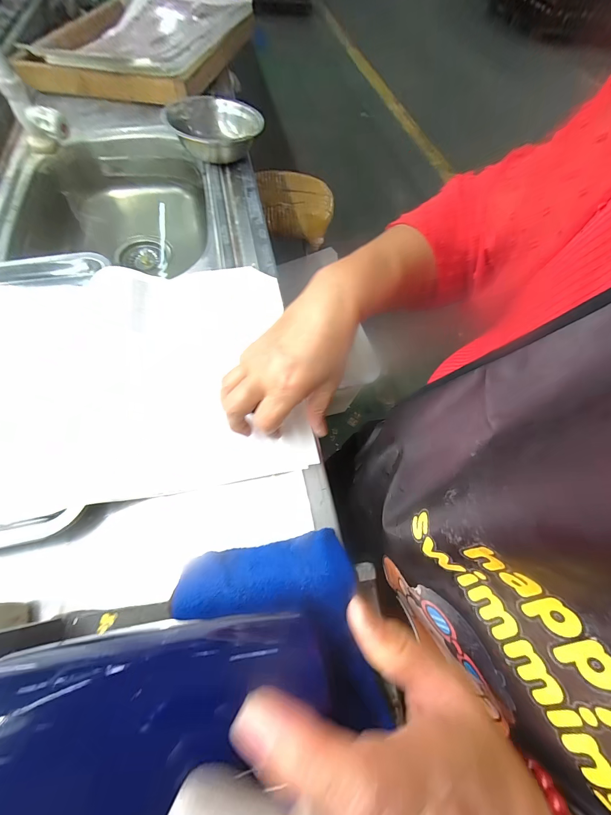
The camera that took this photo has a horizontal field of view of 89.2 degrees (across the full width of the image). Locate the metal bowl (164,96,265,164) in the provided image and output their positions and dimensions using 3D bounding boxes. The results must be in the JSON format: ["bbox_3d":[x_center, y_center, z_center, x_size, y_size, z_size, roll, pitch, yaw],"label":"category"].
[{"bbox_3d":[-0.155,-0.499,0.559,0.150,0.052,0.176,-23,67,-15],"label":"metal bowl"}]

